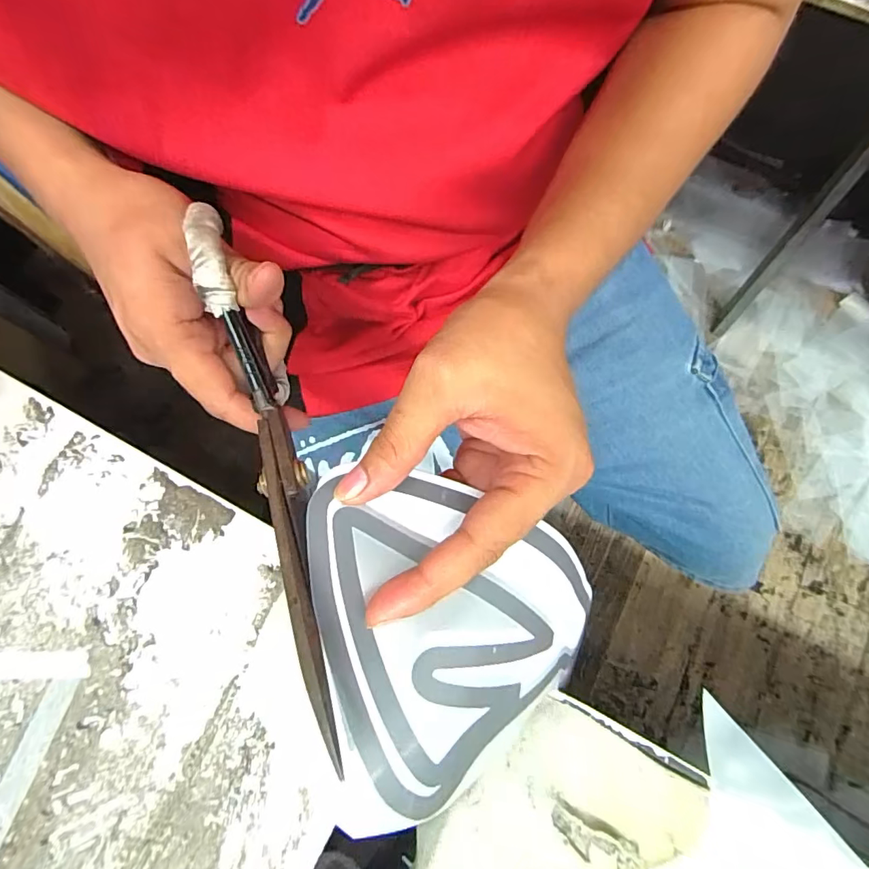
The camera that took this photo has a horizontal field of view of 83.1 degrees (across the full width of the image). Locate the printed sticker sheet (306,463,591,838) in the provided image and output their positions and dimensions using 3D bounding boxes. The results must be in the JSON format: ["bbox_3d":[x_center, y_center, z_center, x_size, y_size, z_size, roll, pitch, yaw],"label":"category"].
[{"bbox_3d":[0.005,0.069,0.188,0.097,0.036,0.113,-12,76,-3],"label":"printed sticker sheet"}]

